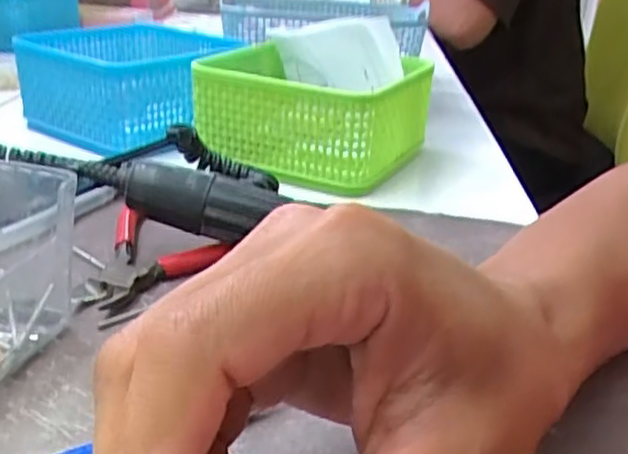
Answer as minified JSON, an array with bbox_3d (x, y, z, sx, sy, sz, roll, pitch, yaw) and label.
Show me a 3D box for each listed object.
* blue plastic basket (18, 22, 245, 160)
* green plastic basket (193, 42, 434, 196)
[{"bbox_3d":[-0.127,-0.106,0.523,0.130,0.061,0.137,19,29,30],"label":"blue plastic basket"},{"bbox_3d":[-0.003,-0.078,0.479,0.126,0.064,0.122,13,26,23],"label":"green plastic basket"}]

